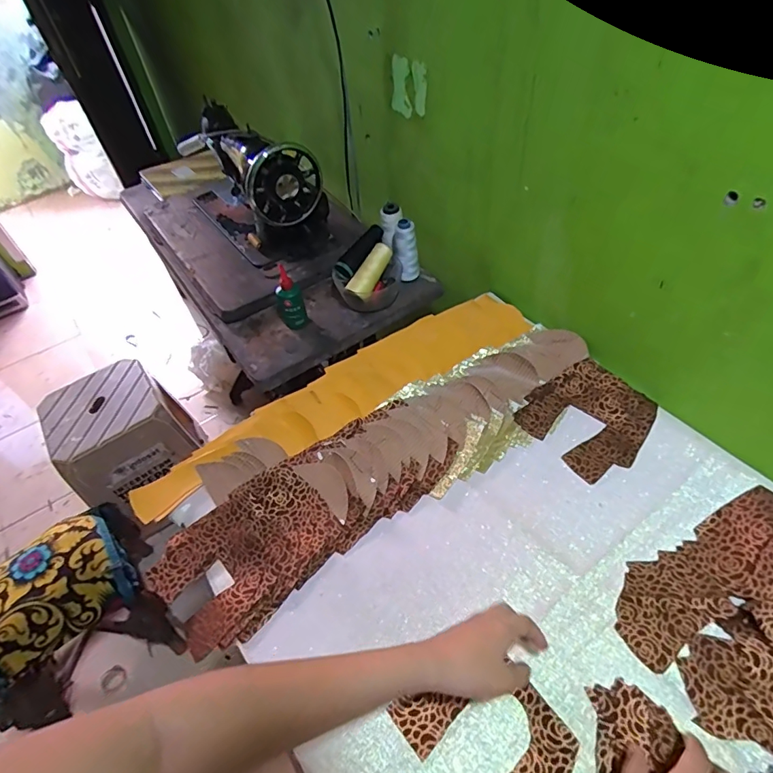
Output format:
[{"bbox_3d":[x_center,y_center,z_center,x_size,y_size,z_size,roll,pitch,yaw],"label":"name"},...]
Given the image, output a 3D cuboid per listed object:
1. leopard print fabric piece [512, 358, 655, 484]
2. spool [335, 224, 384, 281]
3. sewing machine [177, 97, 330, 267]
[{"bbox_3d":[0.278,0.039,0.650,0.161,0.007,0.149,-33,54,-20],"label":"leopard print fabric piece"},{"bbox_3d":[-0.044,-0.241,0.850,0.035,0.033,0.118,25,57,25],"label":"spool"},{"bbox_3d":[-0.285,-0.423,0.958,0.162,0.200,0.383,-34,54,-21],"label":"sewing machine"}]

